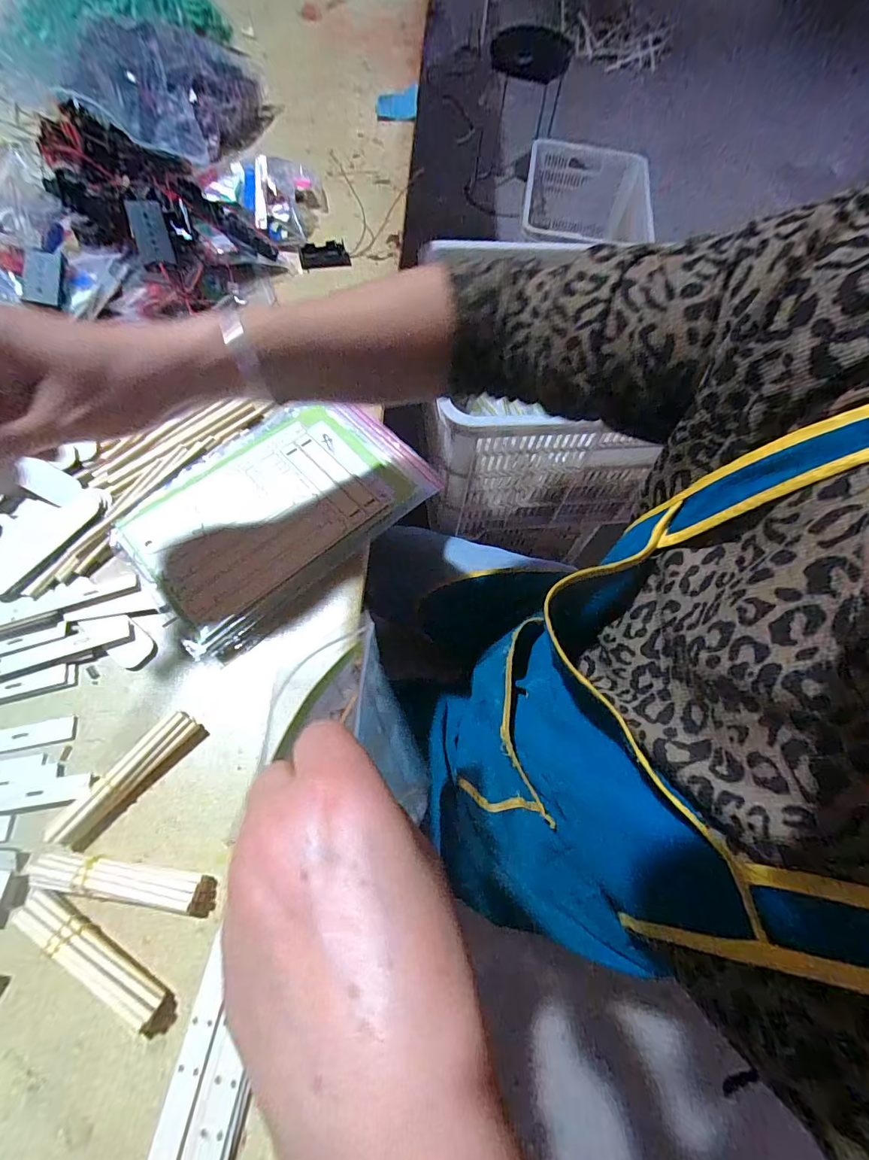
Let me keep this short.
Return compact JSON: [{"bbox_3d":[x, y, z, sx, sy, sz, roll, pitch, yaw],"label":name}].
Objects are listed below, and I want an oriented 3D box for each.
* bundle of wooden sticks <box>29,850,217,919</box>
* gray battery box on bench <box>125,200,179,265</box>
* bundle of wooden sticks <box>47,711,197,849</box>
[{"bbox_3d":[-0.195,0.188,0.279,0.110,0.020,0.021,10,65,0],"label":"bundle of wooden sticks"},{"bbox_3d":[-0.287,-0.352,0.452,0.031,0.012,0.065,-16,89,-7],"label":"gray battery box on bench"},{"bbox_3d":[-0.208,0.132,0.303,0.021,0.024,0.100,42,69,14],"label":"bundle of wooden sticks"}]

